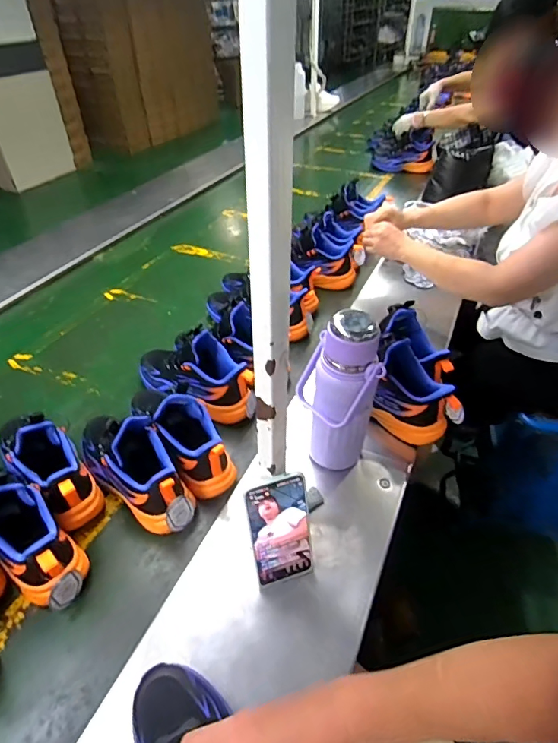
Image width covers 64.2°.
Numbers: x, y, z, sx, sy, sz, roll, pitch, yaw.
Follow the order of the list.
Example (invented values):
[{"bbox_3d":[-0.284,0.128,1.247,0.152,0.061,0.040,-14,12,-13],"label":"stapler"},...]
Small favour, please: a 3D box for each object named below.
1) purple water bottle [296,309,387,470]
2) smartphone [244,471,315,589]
[{"bbox_3d":[0.087,0.040,0.649,0.075,0.256,0.105,-34,49,-31],"label":"purple water bottle"},{"bbox_3d":[0.003,0.202,0.550,0.076,0.165,0.008,-16,27,-14],"label":"smartphone"}]

